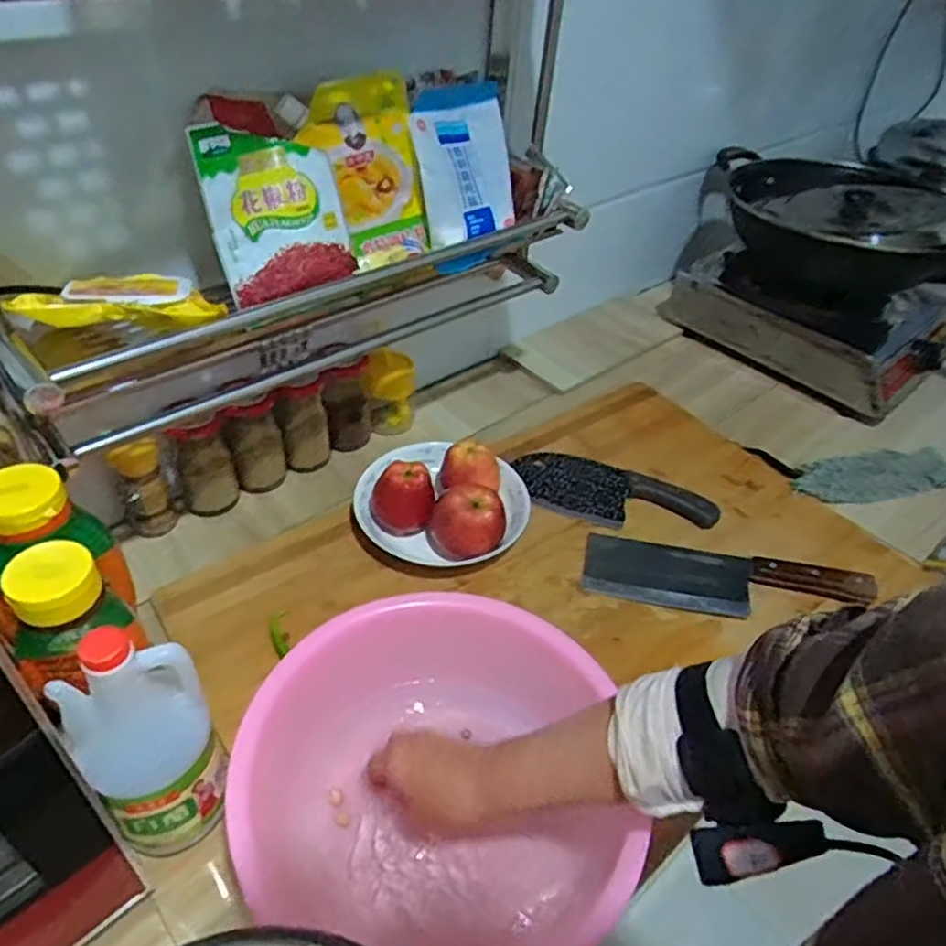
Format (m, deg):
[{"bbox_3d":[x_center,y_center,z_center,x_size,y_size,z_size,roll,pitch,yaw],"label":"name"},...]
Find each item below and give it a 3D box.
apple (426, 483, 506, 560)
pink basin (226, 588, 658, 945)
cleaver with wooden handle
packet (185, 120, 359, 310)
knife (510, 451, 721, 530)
[{"bbox_3d":[-0.006,0.054,0.732,0.079,0.071,0.065,4,43,-3],"label":"apple"},{"bbox_3d":[-0.022,0.221,0.522,0.282,0.094,0.248,16,44,10],"label":"pink basin"},{"bbox_3d":[0.261,0.105,0.735,0.281,0.028,0.078,9,43,3],"label":"cleaver with wooden handle"},{"bbox_3d":[-0.164,-0.225,0.607,0.118,0.138,0.019,-27,27,-28],"label":"packet"},{"bbox_3d":[0.161,0.022,0.824,0.232,0.018,0.094,20,45,15],"label":"knife"}]

